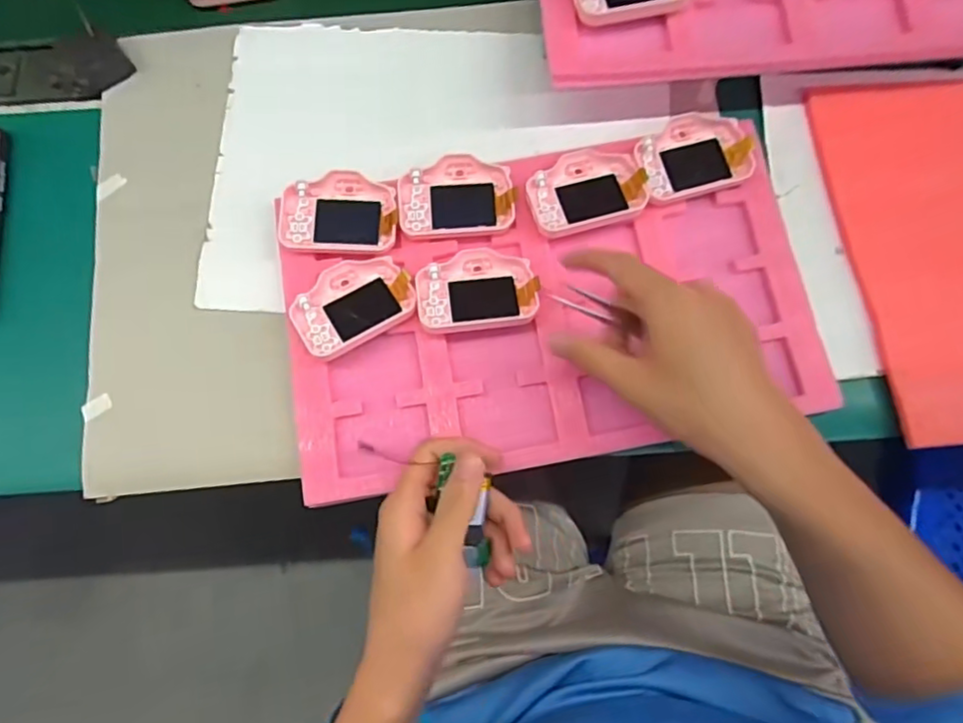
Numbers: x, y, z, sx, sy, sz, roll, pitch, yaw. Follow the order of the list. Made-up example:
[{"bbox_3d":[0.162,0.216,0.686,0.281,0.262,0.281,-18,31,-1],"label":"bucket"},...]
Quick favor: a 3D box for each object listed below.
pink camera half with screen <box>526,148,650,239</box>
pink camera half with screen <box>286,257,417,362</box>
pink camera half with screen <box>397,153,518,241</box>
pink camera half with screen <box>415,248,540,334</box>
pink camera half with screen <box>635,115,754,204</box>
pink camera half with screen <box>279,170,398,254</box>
[{"bbox_3d":[0.077,-0.127,0.450,0.083,0.016,0.060,-19,76,-4],"label":"pink camera half with screen"},{"bbox_3d":[-0.093,-0.043,0.433,0.083,0.014,0.061,-32,77,-7],"label":"pink camera half with screen"},{"bbox_3d":[-0.019,-0.123,0.448,0.084,0.013,0.058,-6,76,0],"label":"pink camera half with screen"},{"bbox_3d":[-0.004,-0.052,0.433,0.084,0.015,0.059,-7,76,-1],"label":"pink camera half with screen"},{"bbox_3d":[0.159,-0.154,0.456,0.082,0.017,0.058,-16,76,-3],"label":"pink camera half with screen"},{"bbox_3d":[-0.106,-0.110,0.448,0.084,0.011,0.059,1,82,-3],"label":"pink camera half with screen"}]

